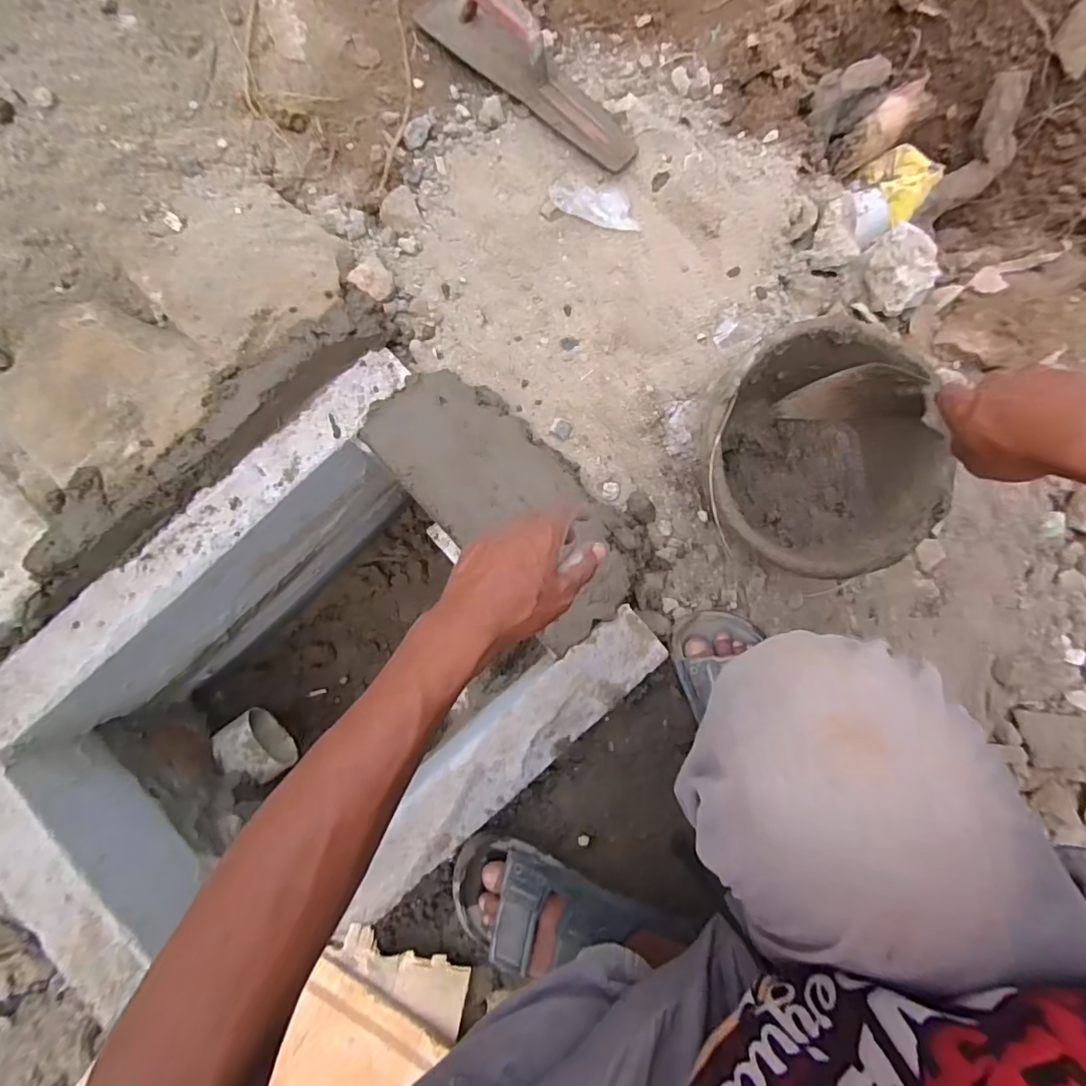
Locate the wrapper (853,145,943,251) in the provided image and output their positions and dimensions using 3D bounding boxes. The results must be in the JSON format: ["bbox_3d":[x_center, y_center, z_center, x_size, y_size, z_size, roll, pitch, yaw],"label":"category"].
[{"bbox_3d":[0.500,-0.509,0.784,0.149,0.033,0.093,-36,87,-5],"label":"wrapper"}]

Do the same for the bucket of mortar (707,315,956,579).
[{"bbox_3d":[0.254,-0.080,0.559,0.208,0.172,0.228,0,84,-4],"label":"bucket of mortar"}]

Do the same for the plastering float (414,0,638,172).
[{"bbox_3d":[-0.009,-0.555,0.627,0.287,0.053,0.067,34,82,0],"label":"plastering float"}]

